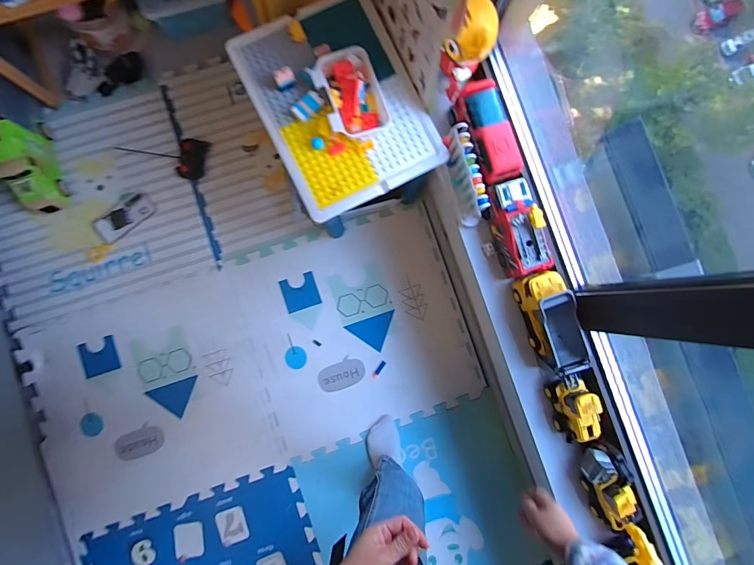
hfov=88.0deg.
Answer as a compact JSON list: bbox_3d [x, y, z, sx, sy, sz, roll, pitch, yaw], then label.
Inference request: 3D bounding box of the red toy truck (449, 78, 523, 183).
[{"bbox_3d":[0.221,-0.287,0.778,0.086,0.086,0.190,-19,88,-4],"label":"red toy truck"}]

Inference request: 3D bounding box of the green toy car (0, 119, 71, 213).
[{"bbox_3d":[-0.918,-0.313,1.011,0.099,0.153,0.242,-16,88,-4],"label":"green toy car"}]

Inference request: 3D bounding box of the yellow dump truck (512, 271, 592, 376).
[{"bbox_3d":[0.349,0.080,0.778,0.076,0.086,0.210,-20,88,-4],"label":"yellow dump truck"}]

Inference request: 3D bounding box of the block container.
[{"bbox_3d":[-0.052,-0.371,0.765,0.118,0.047,0.158,-21,88,-4],"label":"block container"}]

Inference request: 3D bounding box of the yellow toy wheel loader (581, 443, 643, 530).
[{"bbox_3d":[0.457,0.397,0.760,0.078,0.094,0.171,-18,88,-4],"label":"yellow toy wheel loader"}]

